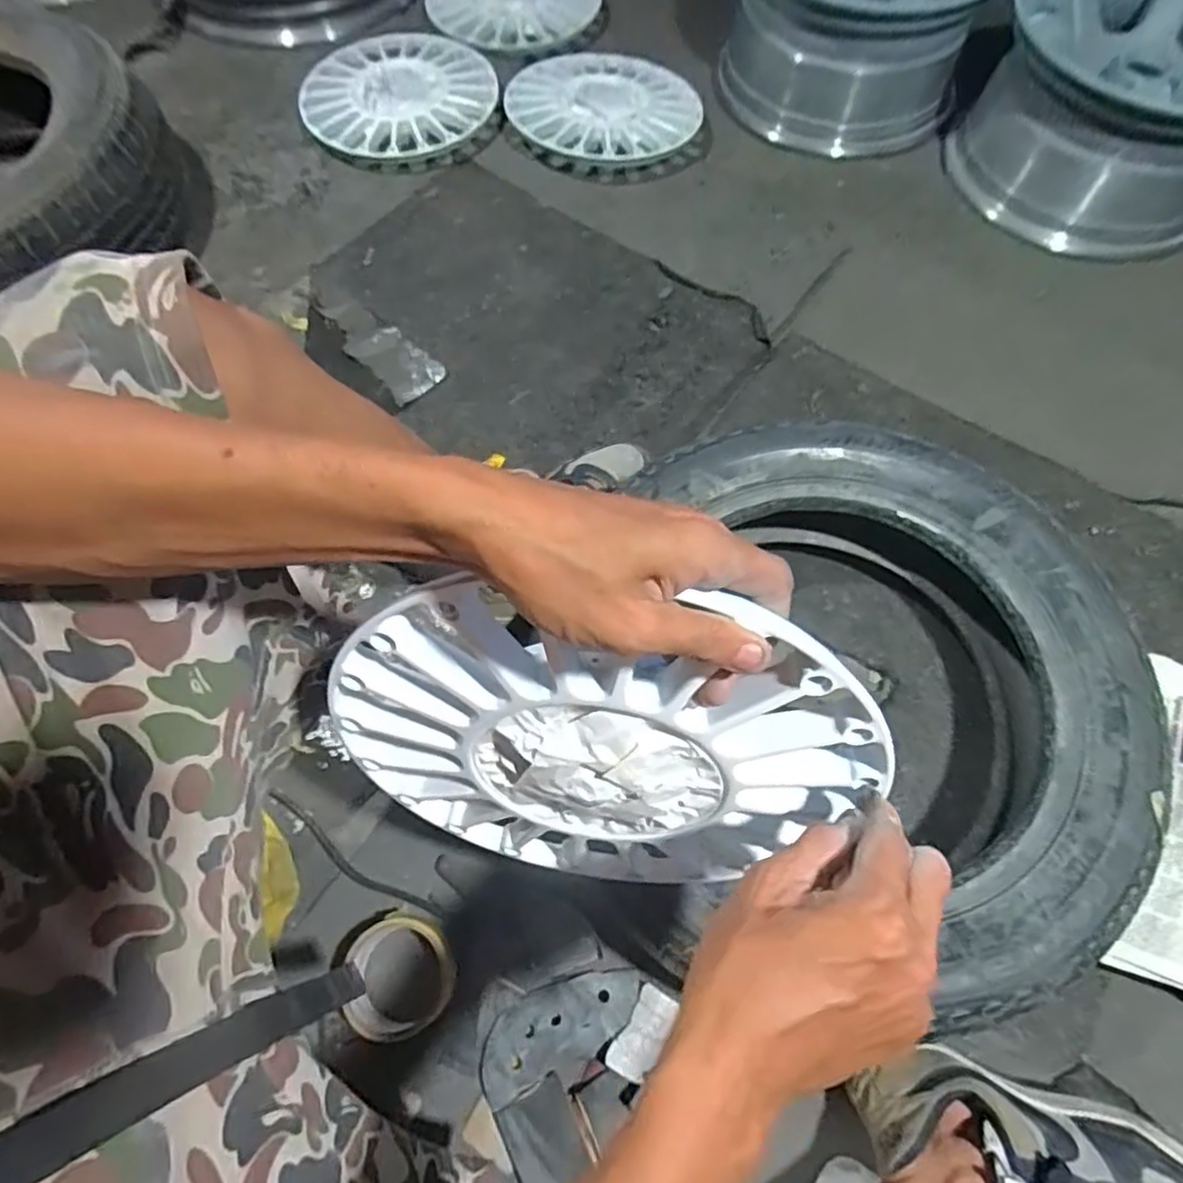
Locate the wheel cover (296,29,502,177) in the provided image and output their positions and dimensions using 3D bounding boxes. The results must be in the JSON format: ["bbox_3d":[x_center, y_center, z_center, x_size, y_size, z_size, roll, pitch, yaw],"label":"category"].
[{"bbox_3d":[-0.309,-0.803,1.079,0.309,0.050,0.311,-9,65,-4],"label":"wheel cover"}]

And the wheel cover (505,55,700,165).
[{"bbox_3d":[0.021,-0.785,1.074,0.309,0.051,0.291,4,65,2],"label":"wheel cover"}]

